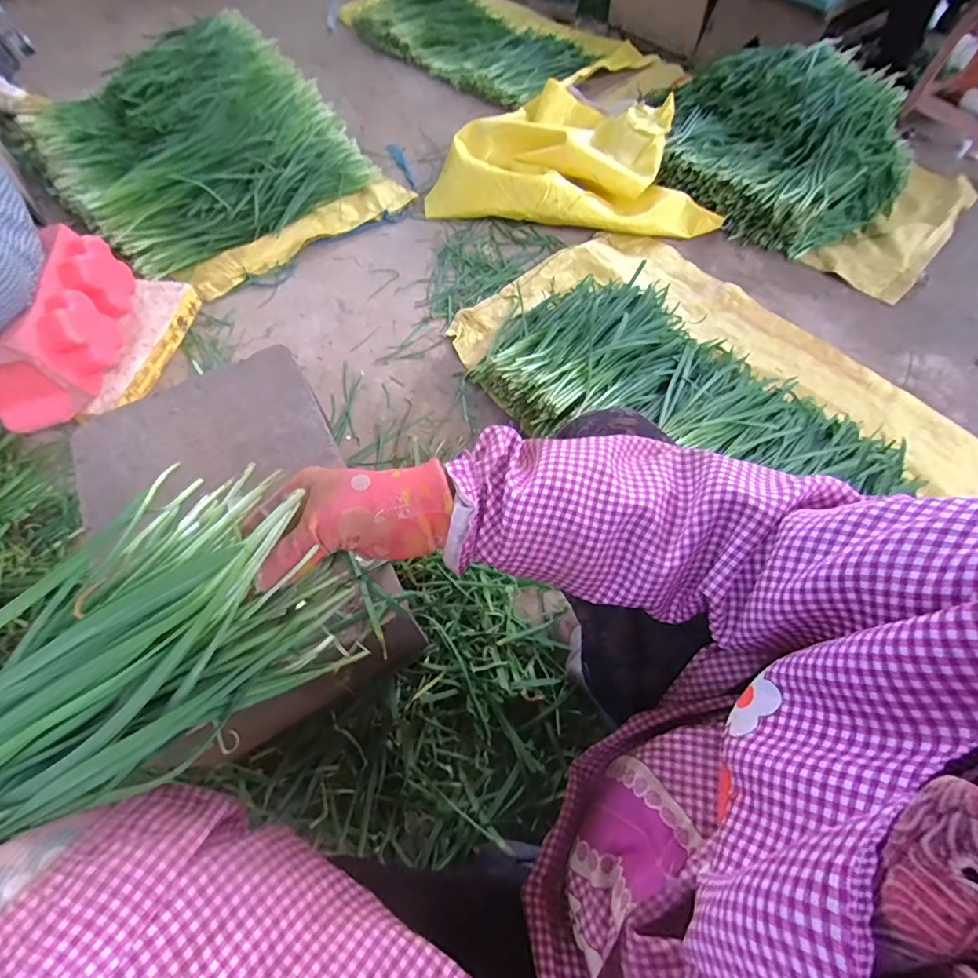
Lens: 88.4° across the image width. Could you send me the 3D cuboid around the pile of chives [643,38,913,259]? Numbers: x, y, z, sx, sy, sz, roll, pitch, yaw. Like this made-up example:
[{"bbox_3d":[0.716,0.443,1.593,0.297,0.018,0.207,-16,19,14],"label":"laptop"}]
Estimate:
[{"bbox_3d":[0.746,-0.892,1.249,0.624,0.164,0.555,-36,66,-19],"label":"pile of chives"}]

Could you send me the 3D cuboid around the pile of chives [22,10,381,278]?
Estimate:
[{"bbox_3d":[-0.678,-0.824,1.160,0.613,0.193,0.607,-36,66,-19],"label":"pile of chives"}]

